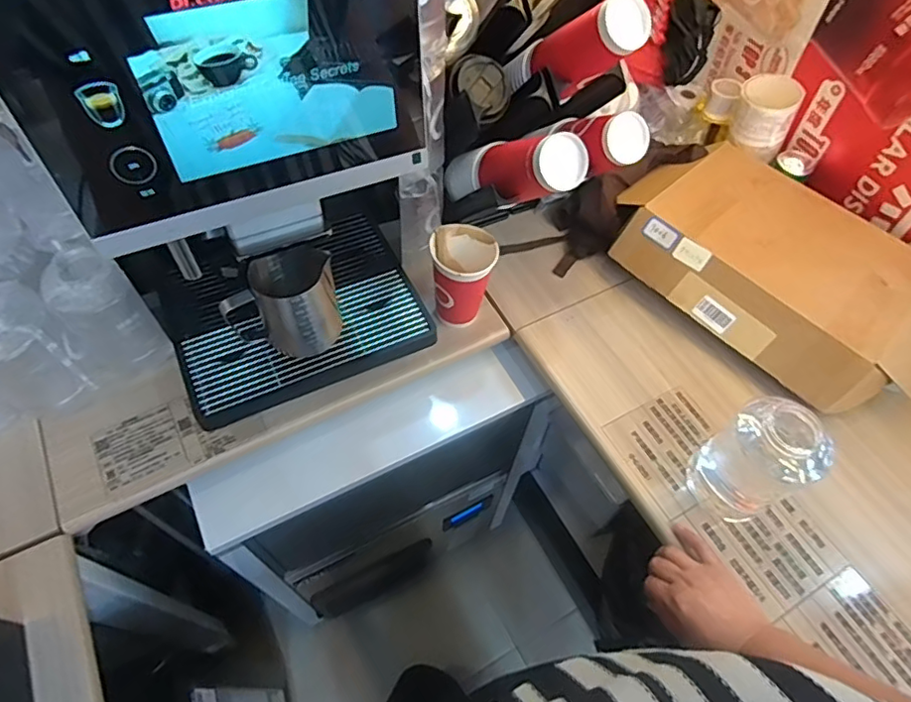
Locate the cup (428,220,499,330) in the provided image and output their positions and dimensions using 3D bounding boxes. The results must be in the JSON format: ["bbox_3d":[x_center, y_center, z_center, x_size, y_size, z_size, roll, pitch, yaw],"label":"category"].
[{"bbox_3d":[0.008,-0.096,0.757,0.083,0.130,0.081,1,58,-2],"label":"cup"}]

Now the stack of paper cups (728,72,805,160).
[{"bbox_3d":[0.479,-0.372,0.869,0.088,0.088,0.081,25,60,12],"label":"stack of paper cups"}]

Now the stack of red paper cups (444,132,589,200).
[{"bbox_3d":[0.063,-0.234,0.731,0.067,0.070,0.259,-27,22,-18],"label":"stack of red paper cups"}]

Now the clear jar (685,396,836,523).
[{"bbox_3d":[0.336,0.121,0.627,0.088,0.149,0.093,1,58,-2],"label":"clear jar"}]

